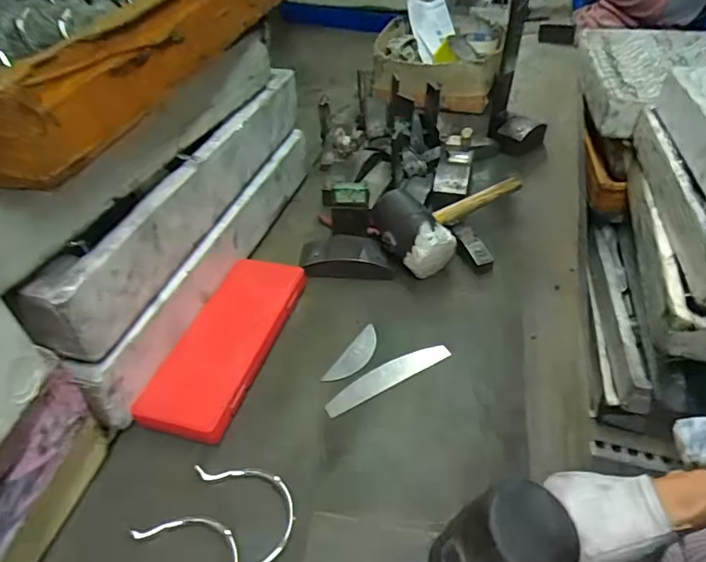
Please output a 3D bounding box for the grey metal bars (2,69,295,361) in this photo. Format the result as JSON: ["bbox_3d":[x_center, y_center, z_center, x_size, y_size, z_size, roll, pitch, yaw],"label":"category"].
[{"bbox_3d":[-0.184,-0.125,0.618,0.053,0.086,0.535,10,44,13],"label":"grey metal bars"}]

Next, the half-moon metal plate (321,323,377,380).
[{"bbox_3d":[0.004,0.086,0.583,0.031,0.006,0.091,24,48,26],"label":"half-moon metal plate"}]

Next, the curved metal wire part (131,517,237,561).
[{"bbox_3d":[-0.130,0.236,0.417,0.069,0.005,0.112,-27,49,-26],"label":"curved metal wire part"}]

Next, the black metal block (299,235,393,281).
[{"bbox_3d":[-0.011,-0.035,0.692,0.119,0.032,0.069,-3,42,-1],"label":"black metal block"}]

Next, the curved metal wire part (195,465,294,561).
[{"bbox_3d":[-0.090,0.207,0.452,0.070,0.010,0.121,-20,46,-20],"label":"curved metal wire part"}]

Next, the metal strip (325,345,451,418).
[{"bbox_3d":[0.038,0.106,0.561,0.154,0.004,0.028,-24,54,-19],"label":"metal strip"}]

